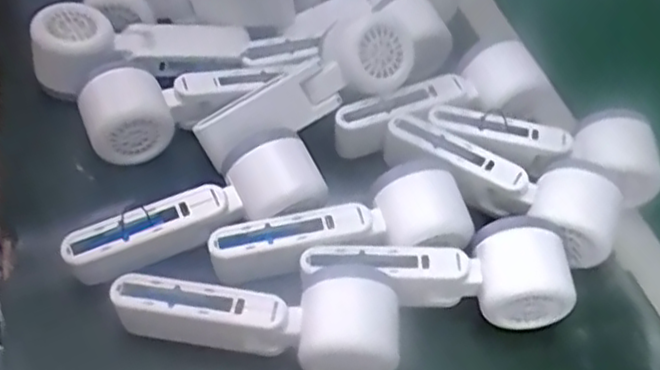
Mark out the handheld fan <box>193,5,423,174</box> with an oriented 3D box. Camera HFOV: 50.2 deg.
[{"bbox_3d":[-0.020,-0.075,0.507,0.169,0.044,0.058,-29,59,-6],"label":"handheld fan"}]

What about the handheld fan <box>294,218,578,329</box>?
[{"bbox_3d":[0.066,0.054,0.438,0.164,0.049,0.057,0,52,-6],"label":"handheld fan"}]

